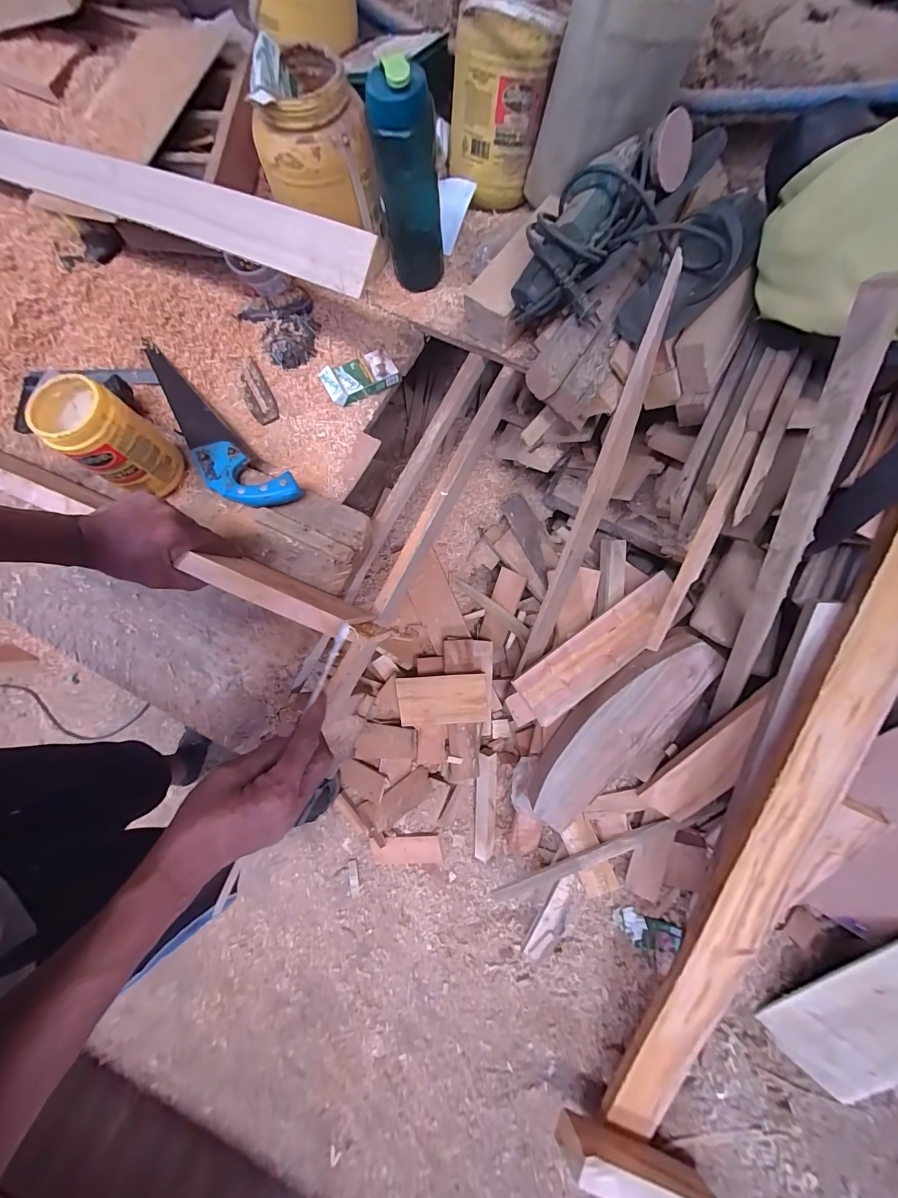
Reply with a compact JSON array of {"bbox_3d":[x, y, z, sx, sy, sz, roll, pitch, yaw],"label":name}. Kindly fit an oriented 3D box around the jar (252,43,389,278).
[{"bbox_3d":[-0.173,-0.621,0.581,0.145,0.197,0.133,0,73,0],"label":"jar"}]

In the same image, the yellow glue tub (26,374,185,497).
[{"bbox_3d":[-0.443,-0.209,0.521,0.096,0.130,0.092,0,73,0],"label":"yellow glue tub"}]

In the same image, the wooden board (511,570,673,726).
[{"bbox_3d":[0.347,0.106,0.878,0.433,0.031,0.117,-34,76,-10],"label":"wooden board"}]

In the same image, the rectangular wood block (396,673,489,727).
[{"bbox_3d":[-0.014,0.243,0.945,0.212,0.034,0.112,-4,73,-1],"label":"rectangular wood block"}]

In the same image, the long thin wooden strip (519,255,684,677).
[{"bbox_3d":[0.231,-0.119,0.698,0.034,0.719,0.026,13,39,4],"label":"long thin wooden strip"}]

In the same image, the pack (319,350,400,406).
[{"bbox_3d":[-0.146,-0.360,0.640,0.114,0.027,0.057,-29,75,-9],"label":"pack"}]

